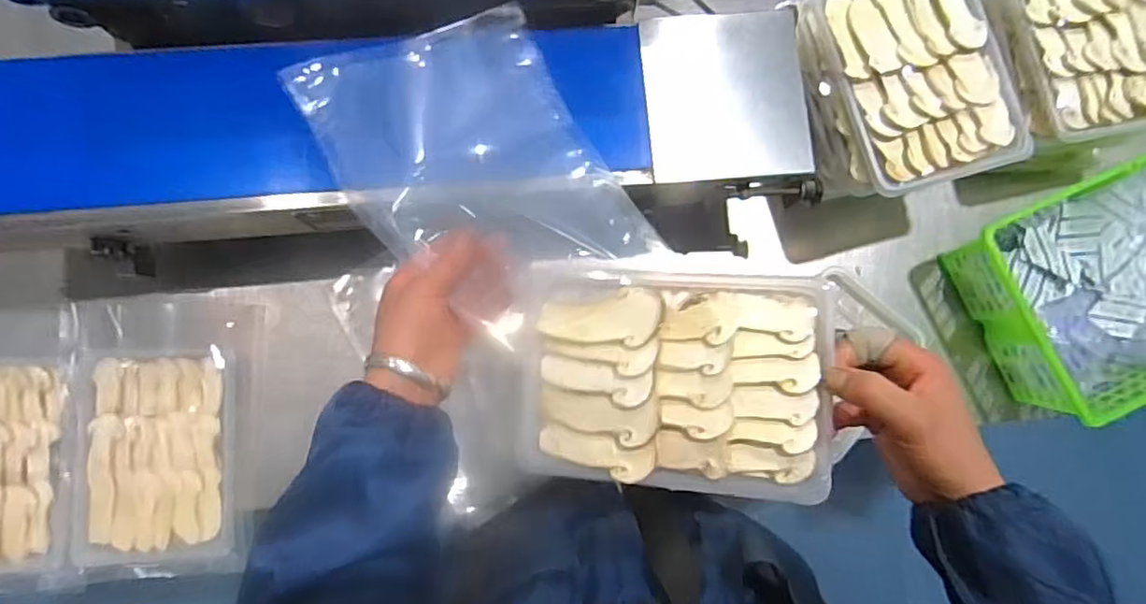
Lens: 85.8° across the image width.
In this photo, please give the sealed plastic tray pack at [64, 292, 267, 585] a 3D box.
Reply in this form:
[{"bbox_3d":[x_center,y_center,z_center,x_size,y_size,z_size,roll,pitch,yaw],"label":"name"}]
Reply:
[{"bbox_3d":[-0.404,0.130,0.611,0.169,0.028,0.272,-2,84,-3],"label":"sealed plastic tray pack"}]

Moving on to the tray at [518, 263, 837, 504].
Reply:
[{"bbox_3d":[0.063,0.051,0.416,0.203,0.022,0.144,2,84,14],"label":"tray"}]

